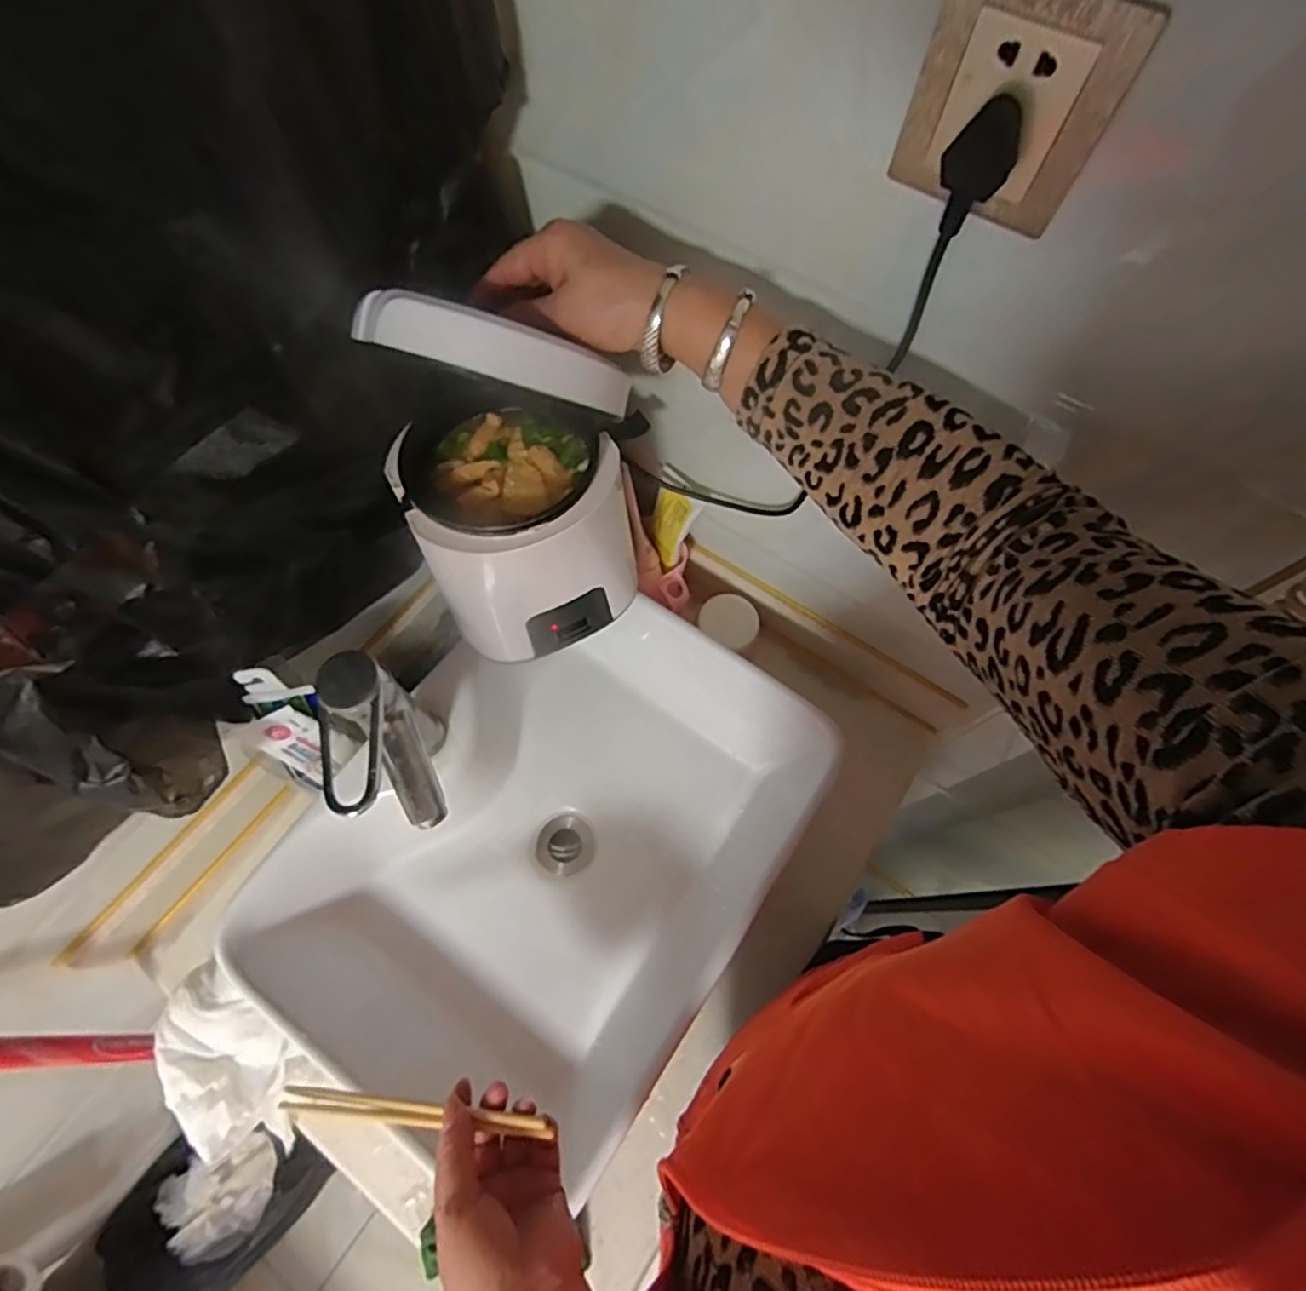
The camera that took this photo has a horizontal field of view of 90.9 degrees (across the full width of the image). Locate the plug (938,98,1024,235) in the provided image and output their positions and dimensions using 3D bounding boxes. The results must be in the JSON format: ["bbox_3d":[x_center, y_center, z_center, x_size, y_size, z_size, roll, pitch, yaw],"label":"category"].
[{"bbox_3d":[0.148,-0.218,0.295,0.028,0.050,0.019,30,70,11],"label":"plug"}]

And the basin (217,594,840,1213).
[{"bbox_3d":[-0.086,0.175,0.593,0.354,0.110,0.447,32,71,12],"label":"basin"}]

